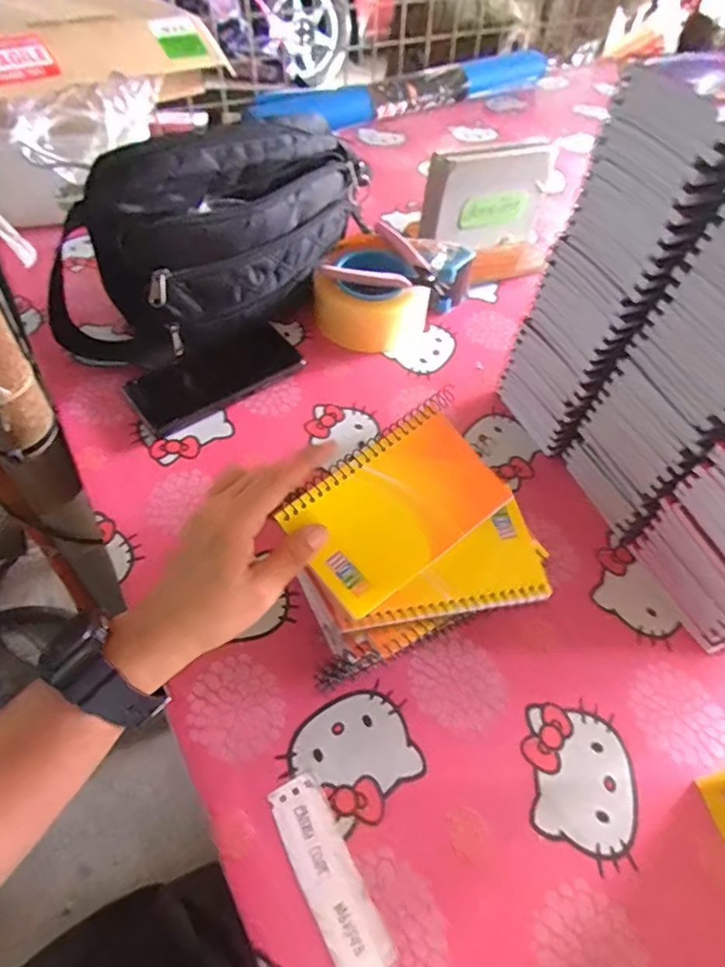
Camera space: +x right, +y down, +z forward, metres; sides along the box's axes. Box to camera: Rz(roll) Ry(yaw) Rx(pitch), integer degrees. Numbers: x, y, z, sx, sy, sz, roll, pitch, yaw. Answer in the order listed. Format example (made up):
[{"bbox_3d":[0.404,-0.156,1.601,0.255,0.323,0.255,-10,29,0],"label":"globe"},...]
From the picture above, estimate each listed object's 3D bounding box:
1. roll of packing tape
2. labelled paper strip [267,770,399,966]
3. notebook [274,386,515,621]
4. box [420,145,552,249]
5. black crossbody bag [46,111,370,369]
[{"bbox_3d":[0.000,-0.202,0.613,0.108,0.064,0.122,-24,59,-19],"label":"roll of packing tape"},{"bbox_3d":[-0.021,0.226,0.334,0.032,0.004,0.106,-23,59,-18],"label":"labelled paper strip"},{"bbox_3d":[0.025,0.010,0.362,0.139,0.007,0.083,-37,81,-19],"label":"notebook"},{"bbox_3d":[0.147,-0.333,0.673,0.147,0.111,0.028,-15,56,-13],"label":"box"},{"bbox_3d":[-0.131,-0.236,0.555,0.334,0.174,0.107,-34,62,-24],"label":"black crossbody bag"}]

